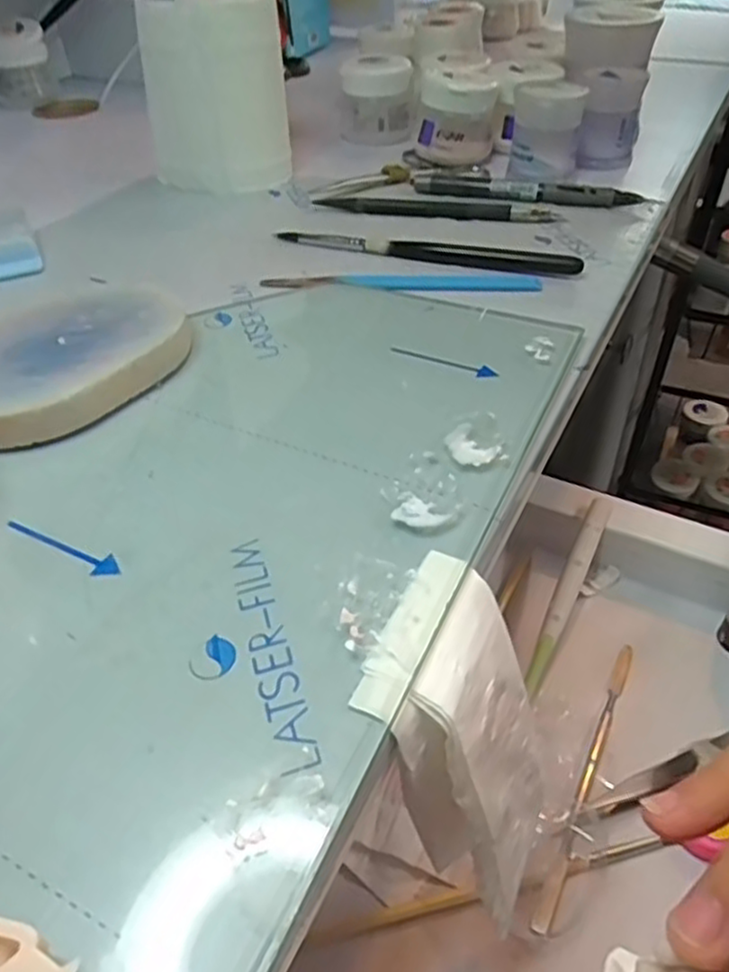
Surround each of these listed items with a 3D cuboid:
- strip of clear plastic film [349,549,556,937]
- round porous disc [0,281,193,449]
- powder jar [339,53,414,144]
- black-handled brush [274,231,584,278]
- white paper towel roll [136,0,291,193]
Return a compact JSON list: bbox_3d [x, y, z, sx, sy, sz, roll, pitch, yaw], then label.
[{"bbox_3d":[0.032,0.082,0.219,0.050,0.099,0.061,20,47,22],"label":"strip of clear plastic film"},{"bbox_3d":[-0.125,-0.054,0.294,0.101,0.019,0.091,-31,49,-26],"label":"round porous disc"},{"bbox_3d":[0.009,-0.280,0.510,0.053,0.046,0.053,-2,43,3],"label":"powder jar"},{"bbox_3d":[0.030,-0.124,0.371,0.162,0.007,0.014,12,45,17],"label":"black-handled brush"},{"bbox_3d":[-0.093,-0.245,0.441,0.072,0.104,0.066,24,50,28],"label":"white paper towel roll"}]

